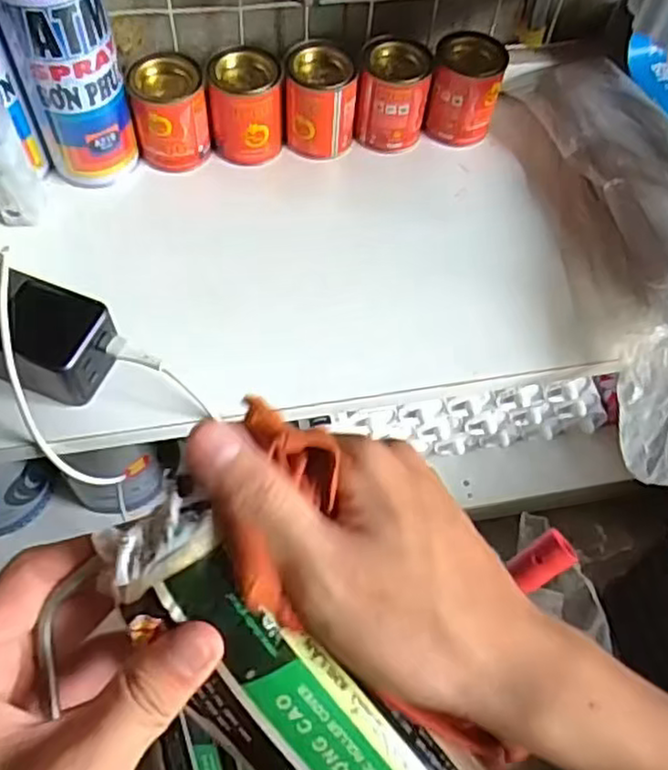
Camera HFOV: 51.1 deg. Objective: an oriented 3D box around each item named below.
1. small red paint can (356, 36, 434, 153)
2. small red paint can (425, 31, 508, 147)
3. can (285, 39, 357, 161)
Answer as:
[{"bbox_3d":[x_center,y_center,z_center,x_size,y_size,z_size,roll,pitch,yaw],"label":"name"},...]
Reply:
[{"bbox_3d":[0.046,-0.227,0.552,0.052,0.068,0.047,3,57,-1],"label":"small red paint can"},{"bbox_3d":[0.105,-0.235,0.560,0.053,0.068,0.049,1,57,-2],"label":"small red paint can"},{"bbox_3d":[-0.010,-0.217,0.541,0.052,0.072,0.048,3,57,-1],"label":"can"}]

